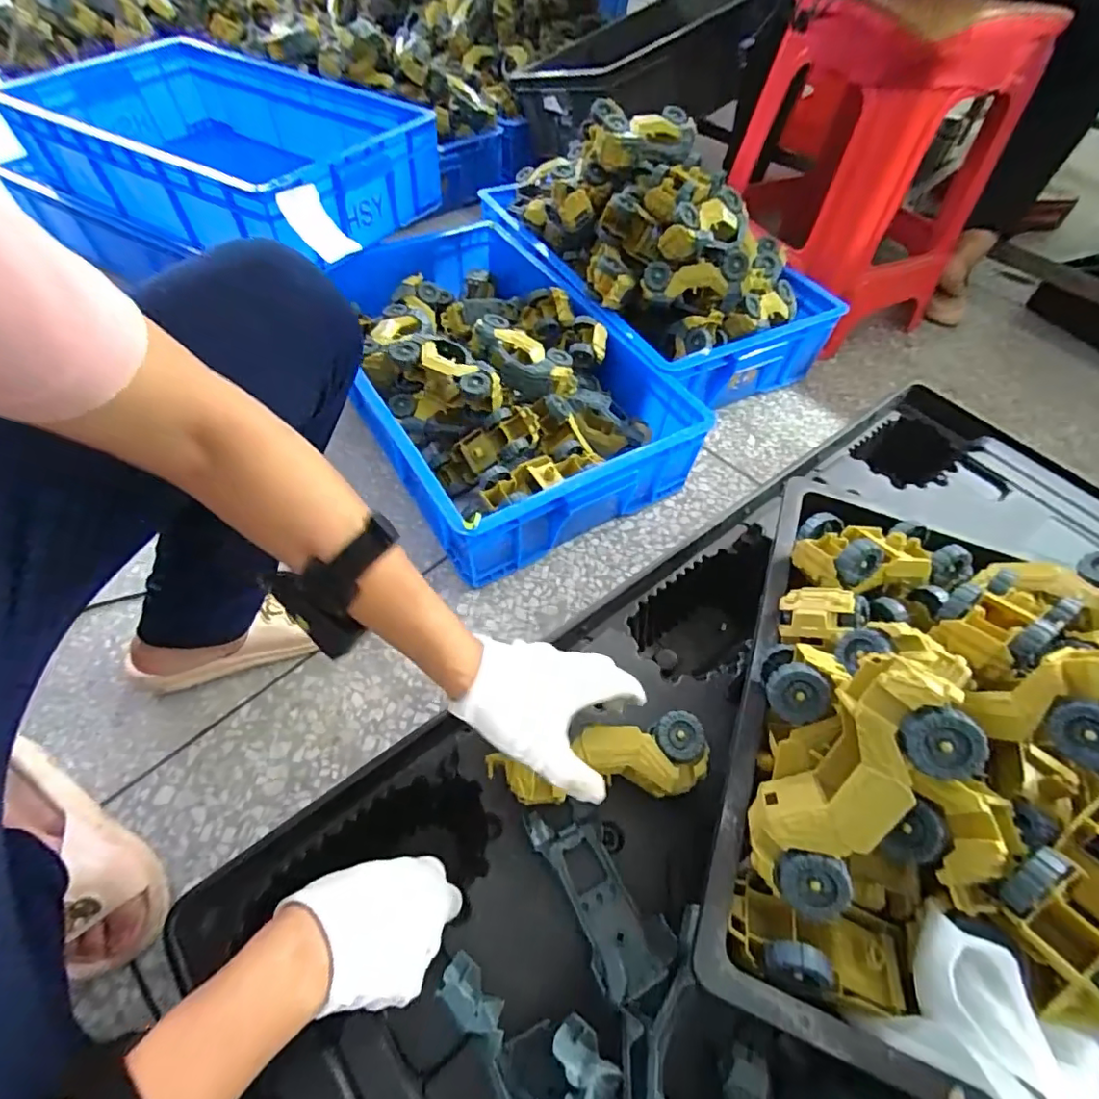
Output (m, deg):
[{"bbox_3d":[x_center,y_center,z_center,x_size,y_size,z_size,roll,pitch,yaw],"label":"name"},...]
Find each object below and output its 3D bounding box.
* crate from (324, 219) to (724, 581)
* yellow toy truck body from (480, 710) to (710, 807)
[{"bbox_3d":[-0.101,-0.294,0.861,0.369,0.167,0.670,-24,56,-20],"label":"crate"},{"bbox_3d":[0.039,0.174,0.430,0.171,0.054,0.053,-8,54,-3],"label":"yellow toy truck body"}]

